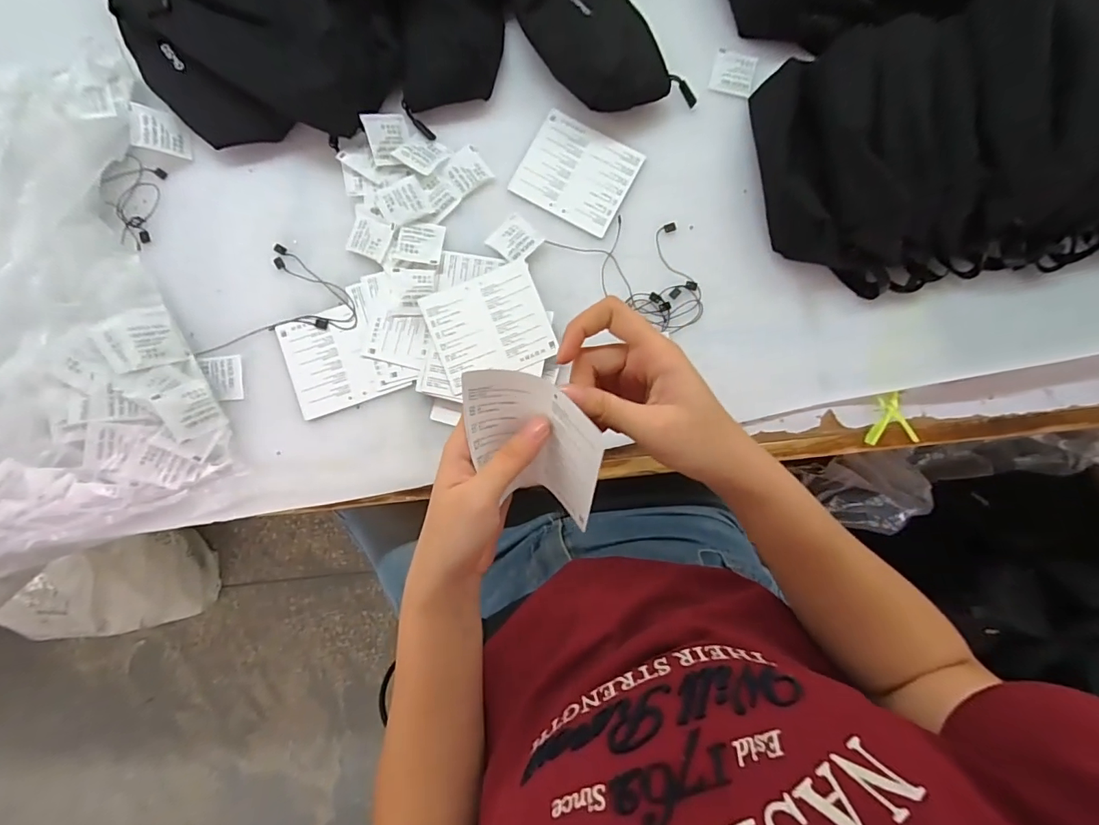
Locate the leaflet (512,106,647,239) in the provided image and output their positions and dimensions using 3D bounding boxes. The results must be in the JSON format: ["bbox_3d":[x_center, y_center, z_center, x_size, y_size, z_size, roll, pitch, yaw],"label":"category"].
[{"bbox_3d":[0.026,-0.223,0.431,0.099,0.004,0.090,28,86,3],"label":"leaflet"}]

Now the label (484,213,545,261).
[{"bbox_3d":[-0.030,-0.157,0.421,0.040,0.008,0.039,40,87,4],"label":"label"}]

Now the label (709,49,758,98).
[{"bbox_3d":[0.174,-0.319,0.437,0.038,0.004,0.041,15,85,2],"label":"label"}]

